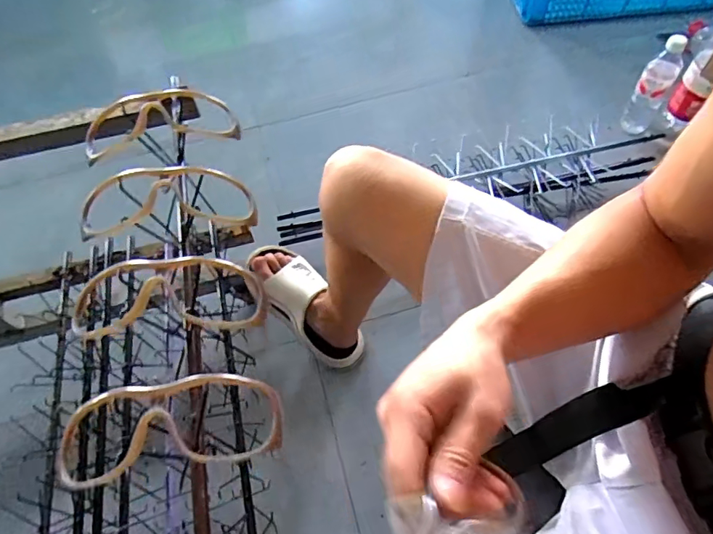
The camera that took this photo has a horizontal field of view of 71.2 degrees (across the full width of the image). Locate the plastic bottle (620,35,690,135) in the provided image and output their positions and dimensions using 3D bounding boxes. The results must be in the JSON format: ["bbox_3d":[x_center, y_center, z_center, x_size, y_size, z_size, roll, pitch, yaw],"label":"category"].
[{"bbox_3d":[0.617,-0.369,1.027,0.070,0.196,0.064,31,66,21],"label":"plastic bottle"}]

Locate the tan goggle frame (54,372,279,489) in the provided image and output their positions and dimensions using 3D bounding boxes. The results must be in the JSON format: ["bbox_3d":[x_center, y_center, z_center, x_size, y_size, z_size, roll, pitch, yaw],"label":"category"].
[{"bbox_3d":[-0.110,0.096,0.303,0.128,0.022,0.052,-3,57,-16],"label":"tan goggle frame"}]

